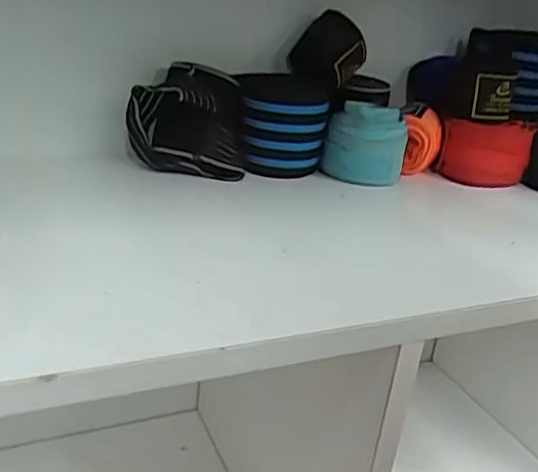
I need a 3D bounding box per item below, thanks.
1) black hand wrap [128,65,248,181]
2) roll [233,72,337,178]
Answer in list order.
[{"bbox_3d":[-0.068,-0.095,0.515,0.094,0.085,0.063,5,23,-2],"label":"black hand wrap"},{"bbox_3d":[0.013,-0.102,0.560,0.086,0.078,0.081,5,23,-2],"label":"roll"}]

